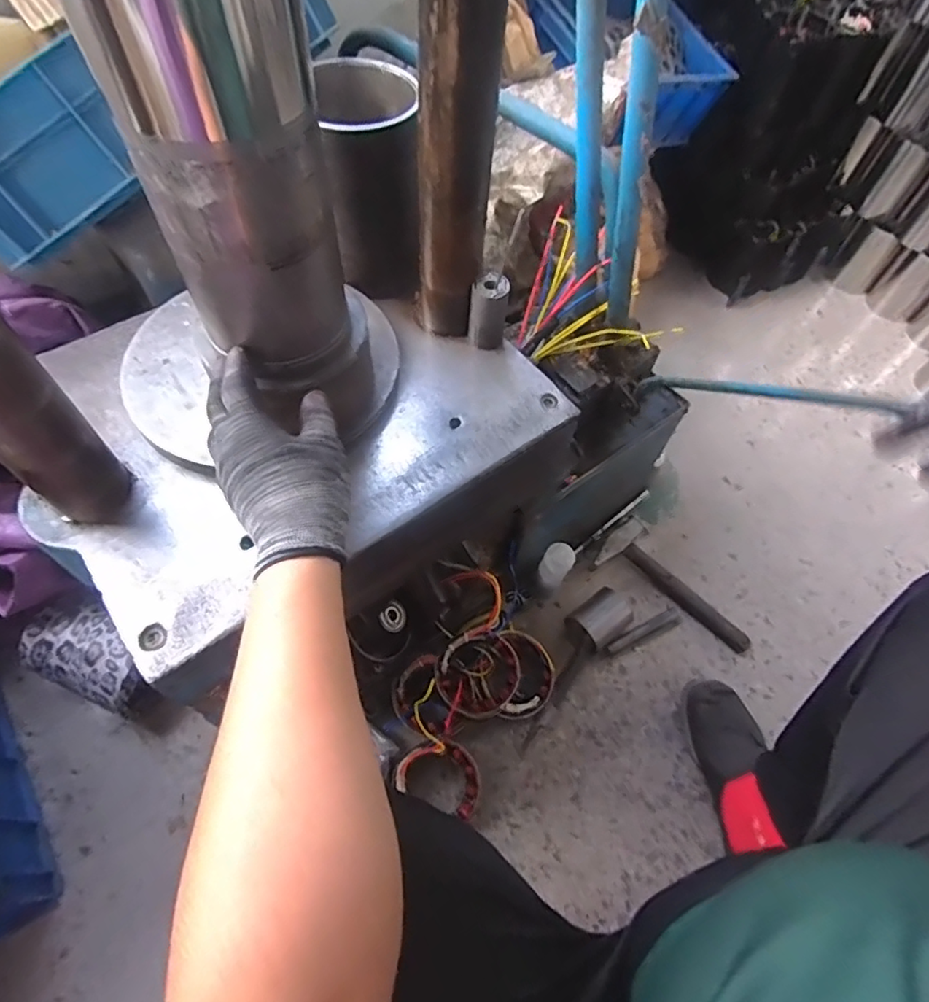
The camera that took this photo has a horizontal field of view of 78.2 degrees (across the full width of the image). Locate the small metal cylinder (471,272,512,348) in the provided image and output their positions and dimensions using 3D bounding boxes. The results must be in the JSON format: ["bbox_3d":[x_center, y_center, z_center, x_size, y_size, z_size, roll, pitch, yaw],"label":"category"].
[{"bbox_3d":[0.026,-0.196,0.602,0.037,0.077,0.031,9,59,2],"label":"small metal cylinder"}]

